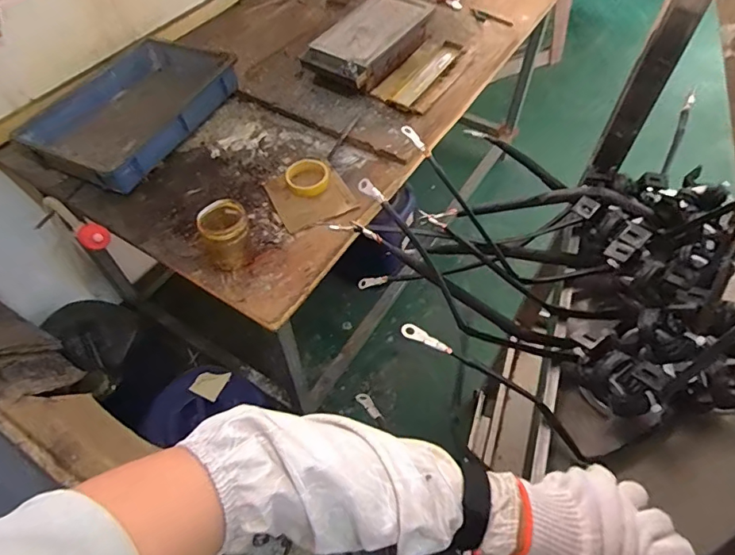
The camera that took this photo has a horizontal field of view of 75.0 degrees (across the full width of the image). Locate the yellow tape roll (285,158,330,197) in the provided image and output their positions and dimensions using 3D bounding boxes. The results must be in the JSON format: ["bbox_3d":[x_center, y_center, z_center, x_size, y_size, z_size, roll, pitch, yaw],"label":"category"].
[{"bbox_3d":[-0.125,-0.207,1.005,0.090,0.027,0.104,-10,56,-7],"label":"yellow tape roll"}]

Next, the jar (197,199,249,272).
[{"bbox_3d":[-0.258,-0.078,0.867,0.086,0.108,0.083,0,55,0],"label":"jar"}]

